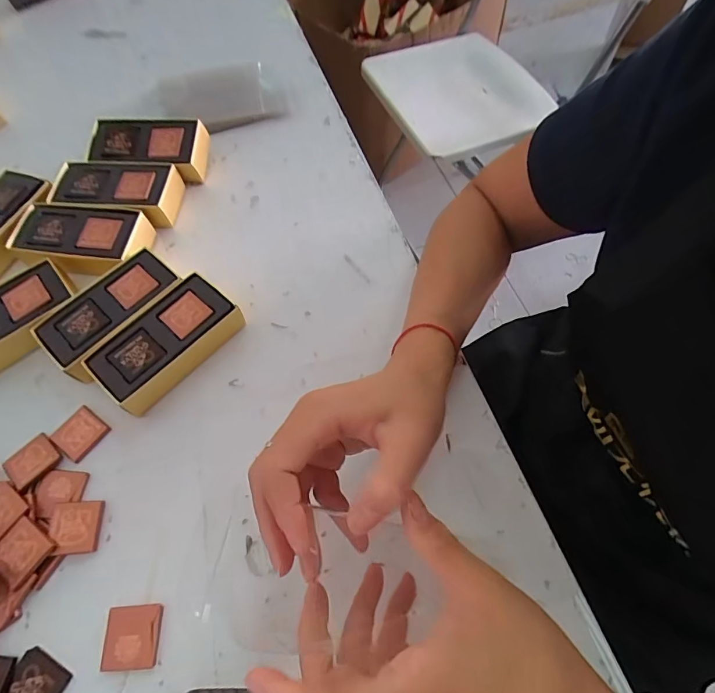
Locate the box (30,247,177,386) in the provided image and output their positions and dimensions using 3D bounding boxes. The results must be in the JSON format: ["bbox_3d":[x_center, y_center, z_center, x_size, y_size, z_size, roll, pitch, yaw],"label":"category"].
[{"bbox_3d":[-0.205,-0.029,0.364,0.062,0.030,0.112,37,70,18],"label":"box"}]

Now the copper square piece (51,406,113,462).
[{"bbox_3d":[-0.216,0.067,0.333,0.035,0.004,0.033,32,69,17],"label":"copper square piece"}]

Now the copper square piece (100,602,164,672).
[{"bbox_3d":[-0.143,0.184,0.273,0.034,0.006,0.034,-4,63,0],"label":"copper square piece"}]

